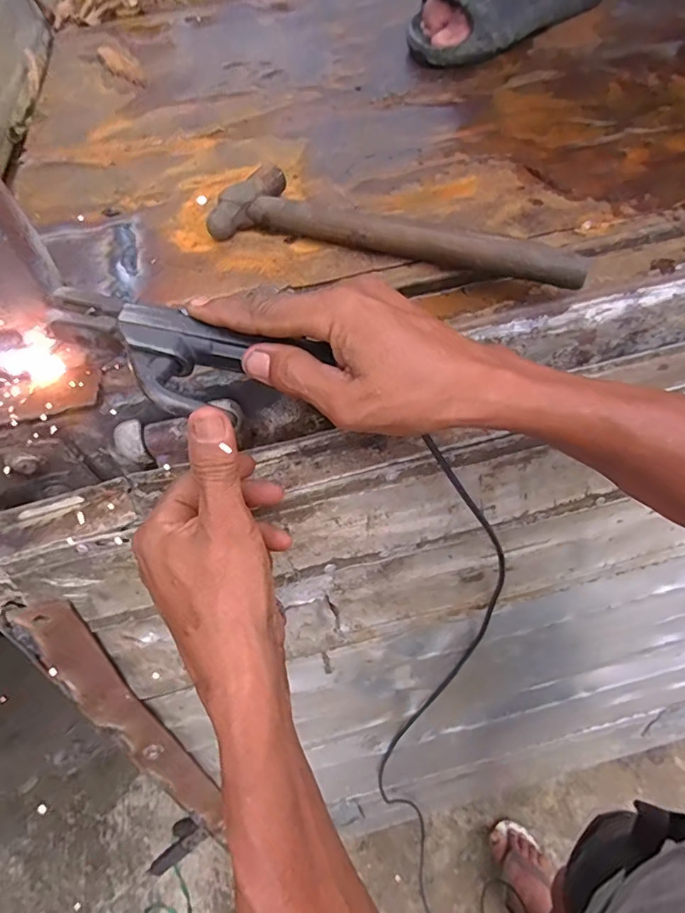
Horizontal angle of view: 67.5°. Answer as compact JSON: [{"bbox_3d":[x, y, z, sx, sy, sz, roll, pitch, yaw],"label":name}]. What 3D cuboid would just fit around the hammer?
[{"bbox_3d":[0.037,-0.175,0.387,0.276,0.028,0.075,16,58,15],"label":"hammer"}]

